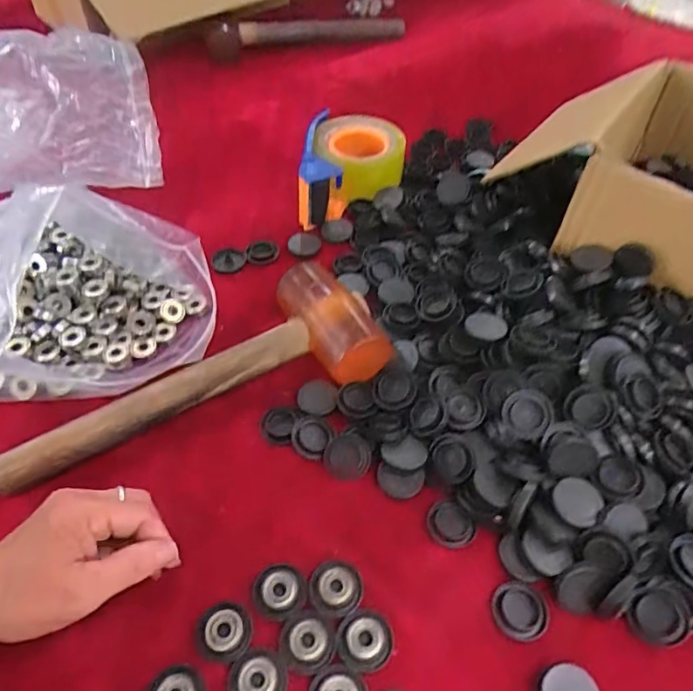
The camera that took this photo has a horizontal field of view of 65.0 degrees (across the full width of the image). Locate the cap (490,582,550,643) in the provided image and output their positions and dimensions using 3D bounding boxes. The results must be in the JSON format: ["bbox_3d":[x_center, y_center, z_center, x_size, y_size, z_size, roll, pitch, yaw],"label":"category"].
[{"bbox_3d":[0.107,0.163,0.335,0.032,0.004,0.033,0,50,0],"label":"cap"}]

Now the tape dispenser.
[{"bbox_3d":[0.010,-0.201,0.590,0.100,0.059,0.152,8,51,6],"label":"tape dispenser"}]

